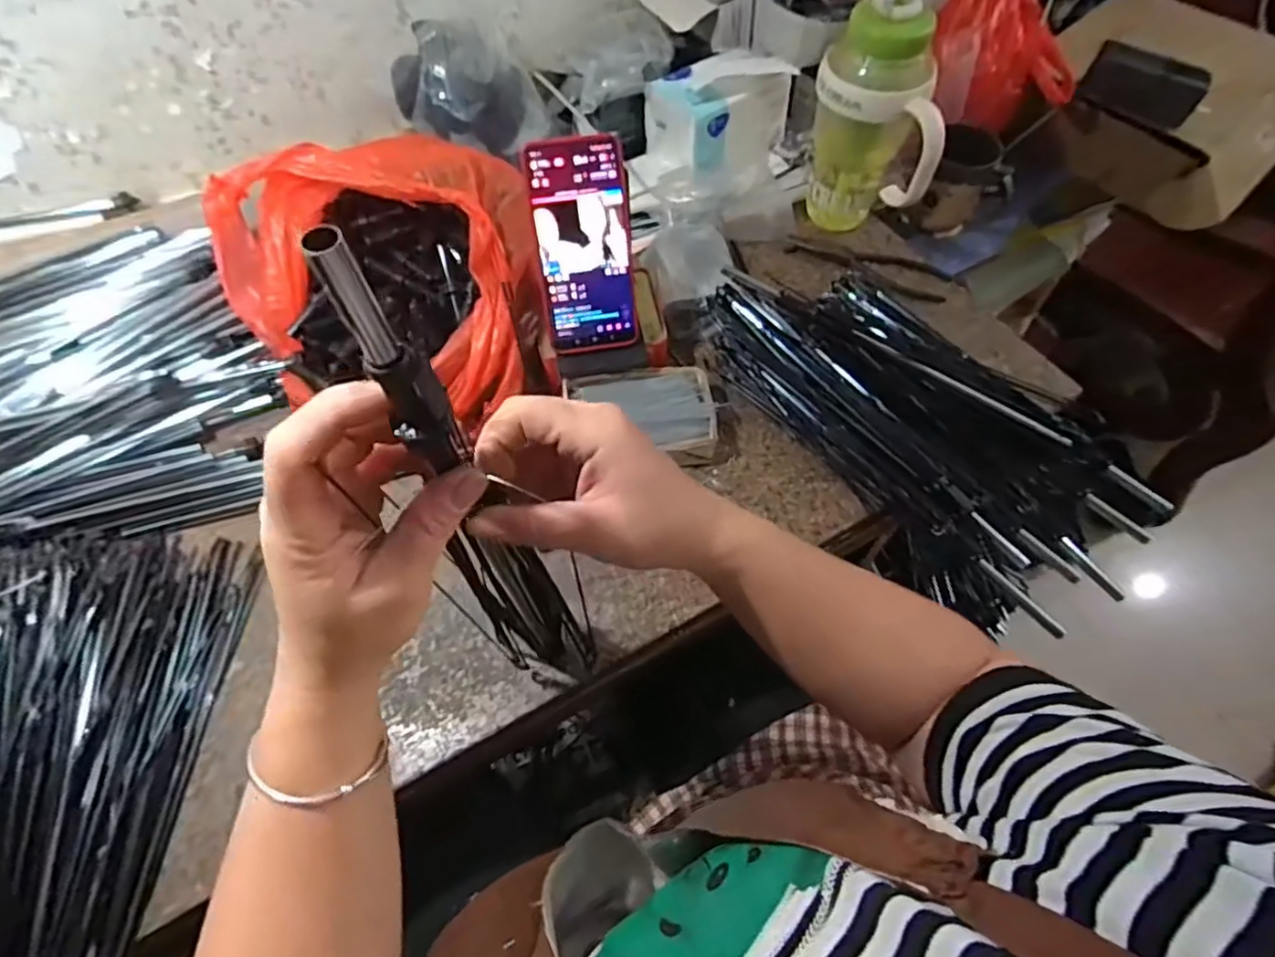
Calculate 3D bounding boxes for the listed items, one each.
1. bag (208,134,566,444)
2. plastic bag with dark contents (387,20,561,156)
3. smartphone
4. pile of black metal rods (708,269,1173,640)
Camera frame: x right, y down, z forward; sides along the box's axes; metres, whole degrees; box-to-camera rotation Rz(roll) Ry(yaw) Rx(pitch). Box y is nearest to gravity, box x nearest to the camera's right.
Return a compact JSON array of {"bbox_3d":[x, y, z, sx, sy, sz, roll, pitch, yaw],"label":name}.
[{"bbox_3d":[-0.209,-0.175,0.570,0.258,0.136,0.269,-41,65,-21],"label":"bag"},{"bbox_3d":[-0.177,-0.415,0.684,0.152,0.091,0.095,17,60,12],"label":"plastic bag with dark contents"},{"bbox_3d":[-0.043,-0.186,0.530,0.078,0.164,0.010,-8,28,-3],"label":"smartphone"},{"bbox_3d":[0.242,-0.061,0.567,0.201,0.067,0.385,-38,65,-20],"label":"pile of black metal rods"}]

